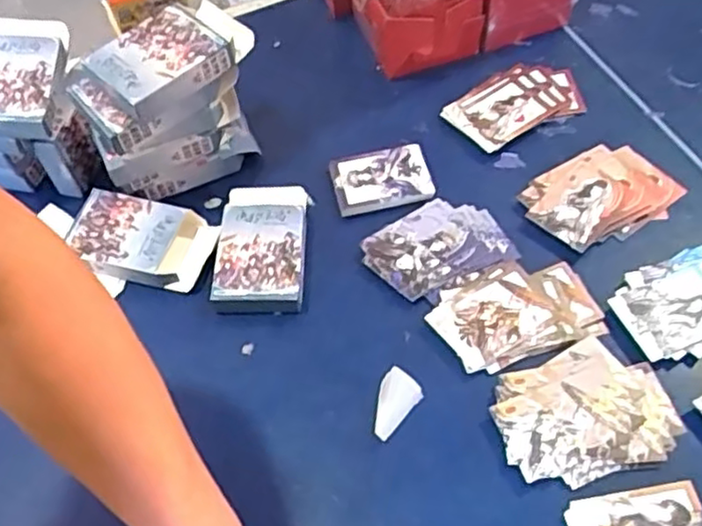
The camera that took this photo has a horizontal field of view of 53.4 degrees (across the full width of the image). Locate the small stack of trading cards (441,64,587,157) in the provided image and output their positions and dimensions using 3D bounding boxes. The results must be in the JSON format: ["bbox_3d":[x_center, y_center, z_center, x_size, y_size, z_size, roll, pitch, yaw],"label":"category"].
[{"bbox_3d":[0.176,-0.166,0.723,0.141,0.016,0.088,-36,61,-19],"label":"small stack of trading cards"}]

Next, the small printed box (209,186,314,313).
[{"bbox_3d":[-0.080,-0.016,0.634,0.076,0.028,0.125,0,56,4],"label":"small printed box"}]

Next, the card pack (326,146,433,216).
[{"bbox_3d":[0.029,-0.080,0.675,0.090,0.018,0.066,-11,56,-3],"label":"card pack"}]

